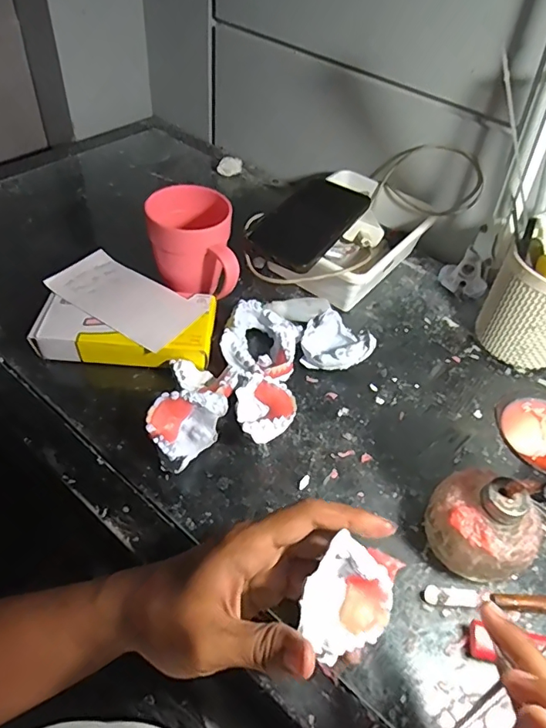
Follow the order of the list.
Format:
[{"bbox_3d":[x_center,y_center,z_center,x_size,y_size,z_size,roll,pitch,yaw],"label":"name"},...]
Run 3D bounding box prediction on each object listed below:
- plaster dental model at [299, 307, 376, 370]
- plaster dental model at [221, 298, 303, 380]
[{"bbox_3d":[0.064,-0.021,0.493,0.066,0.035,0.061,3,49,-4],"label":"plaster dental model"},{"bbox_3d":[-0.012,-0.017,0.478,0.070,0.034,0.086,13,49,5],"label":"plaster dental model"}]

